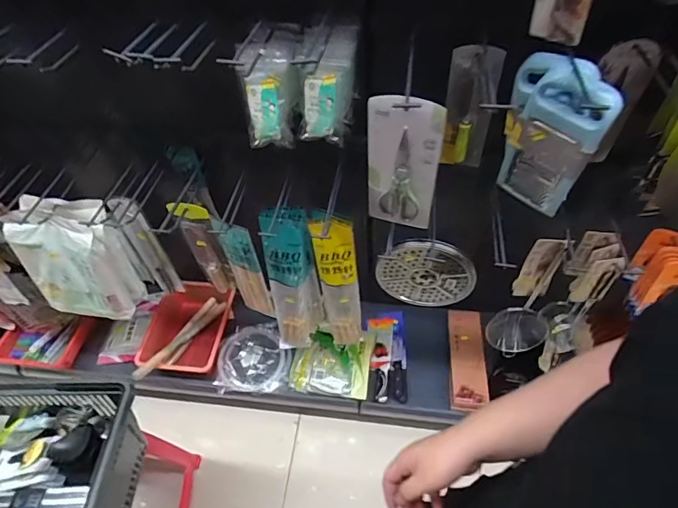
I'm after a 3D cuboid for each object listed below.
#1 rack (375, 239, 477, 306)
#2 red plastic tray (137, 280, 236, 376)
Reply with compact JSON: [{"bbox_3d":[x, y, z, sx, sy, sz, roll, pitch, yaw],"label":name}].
[{"bbox_3d":[0.197,0.050,1.000,0.214,0.225,0.020,3,50,6],"label":"rack"},{"bbox_3d":[-0.541,0.261,1.573,0.245,0.090,0.346,4,50,7],"label":"red plastic tray"}]

